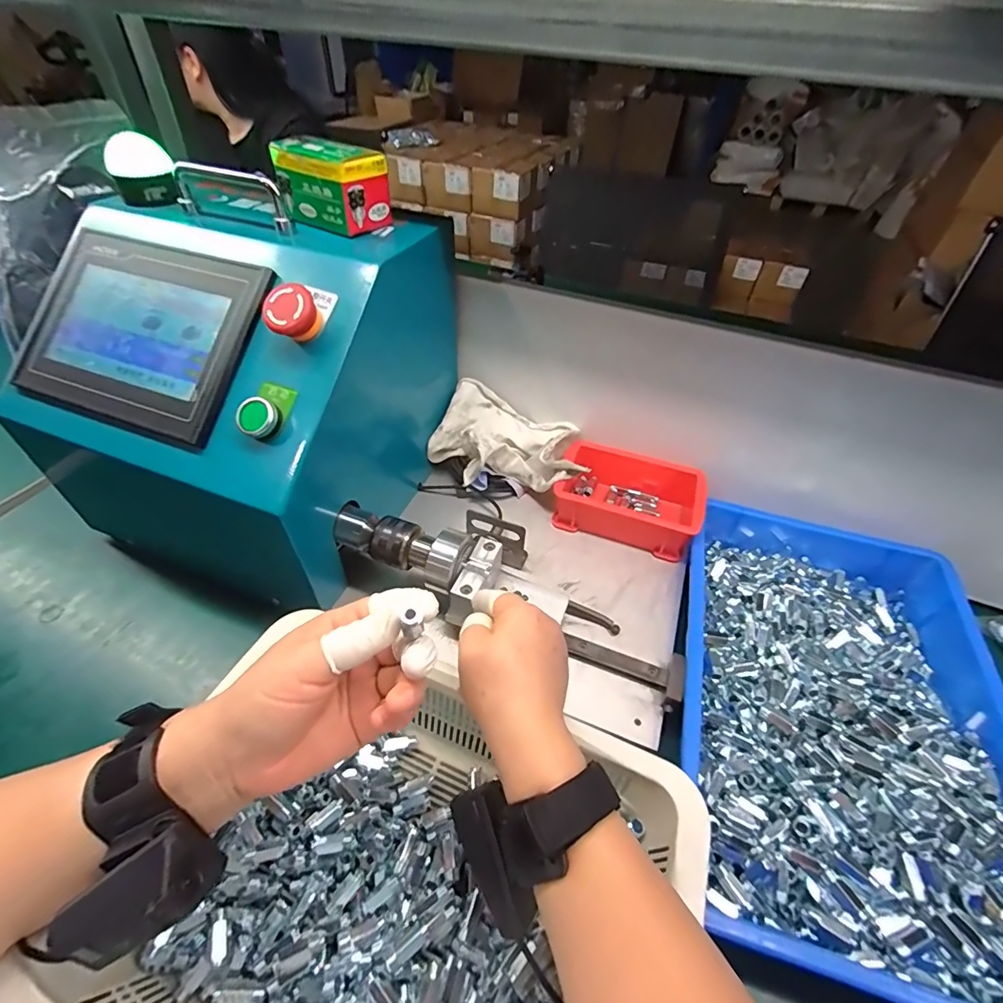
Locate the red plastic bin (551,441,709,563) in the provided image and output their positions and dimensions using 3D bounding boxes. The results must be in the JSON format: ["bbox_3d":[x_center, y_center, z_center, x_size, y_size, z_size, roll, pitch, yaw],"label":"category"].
[{"bbox_3d":[0.137,-0.004,0.529,0.149,0.055,0.098,16,47,12],"label":"red plastic bin"}]

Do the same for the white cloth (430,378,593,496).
[{"bbox_3d":[0.006,-0.070,0.550,0.163,0.061,0.108,9,46,6],"label":"white cloth"}]

